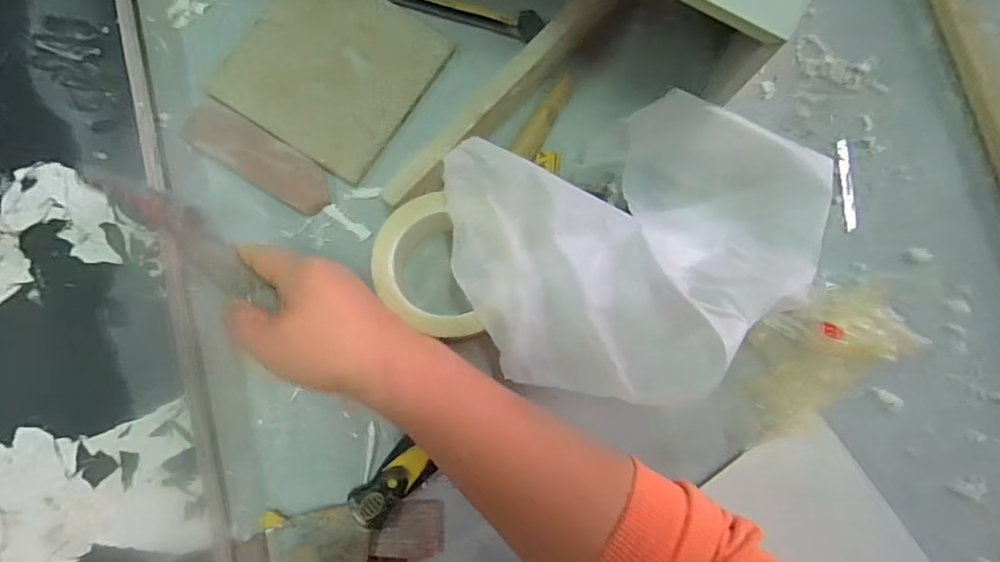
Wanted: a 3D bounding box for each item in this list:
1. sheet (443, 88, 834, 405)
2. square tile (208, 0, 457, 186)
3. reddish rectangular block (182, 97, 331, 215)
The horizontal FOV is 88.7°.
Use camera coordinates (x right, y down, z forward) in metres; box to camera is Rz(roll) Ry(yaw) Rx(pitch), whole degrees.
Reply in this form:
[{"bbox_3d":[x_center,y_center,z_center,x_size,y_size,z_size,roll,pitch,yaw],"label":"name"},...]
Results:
[{"bbox_3d":[0.122,-0.032,0.365,0.299,0.071,0.200,-20,83,-5],"label":"sheet"},{"bbox_3d":[-0.138,-0.179,0.426,0.147,0.008,0.149,33,81,3],"label":"square tile"},{"bbox_3d":[-0.199,-0.103,0.418,0.137,0.012,0.042,32,81,3],"label":"reddish rectangular block"}]

